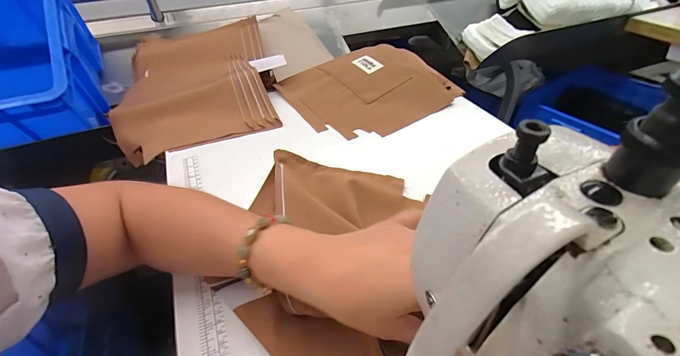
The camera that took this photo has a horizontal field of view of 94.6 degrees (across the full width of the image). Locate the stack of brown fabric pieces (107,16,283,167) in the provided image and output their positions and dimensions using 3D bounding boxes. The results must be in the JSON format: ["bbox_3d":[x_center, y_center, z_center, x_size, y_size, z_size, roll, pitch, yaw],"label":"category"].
[{"bbox_3d":[-0.306,-0.210,0.674,0.295,0.053,0.470,-11,43,-10],"label":"stack of brown fabric pieces"}]

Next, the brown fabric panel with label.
[{"bbox_3d":[0.047,-0.183,0.608,0.282,0.028,0.257,-18,46,-17],"label":"brown fabric panel with label"}]

